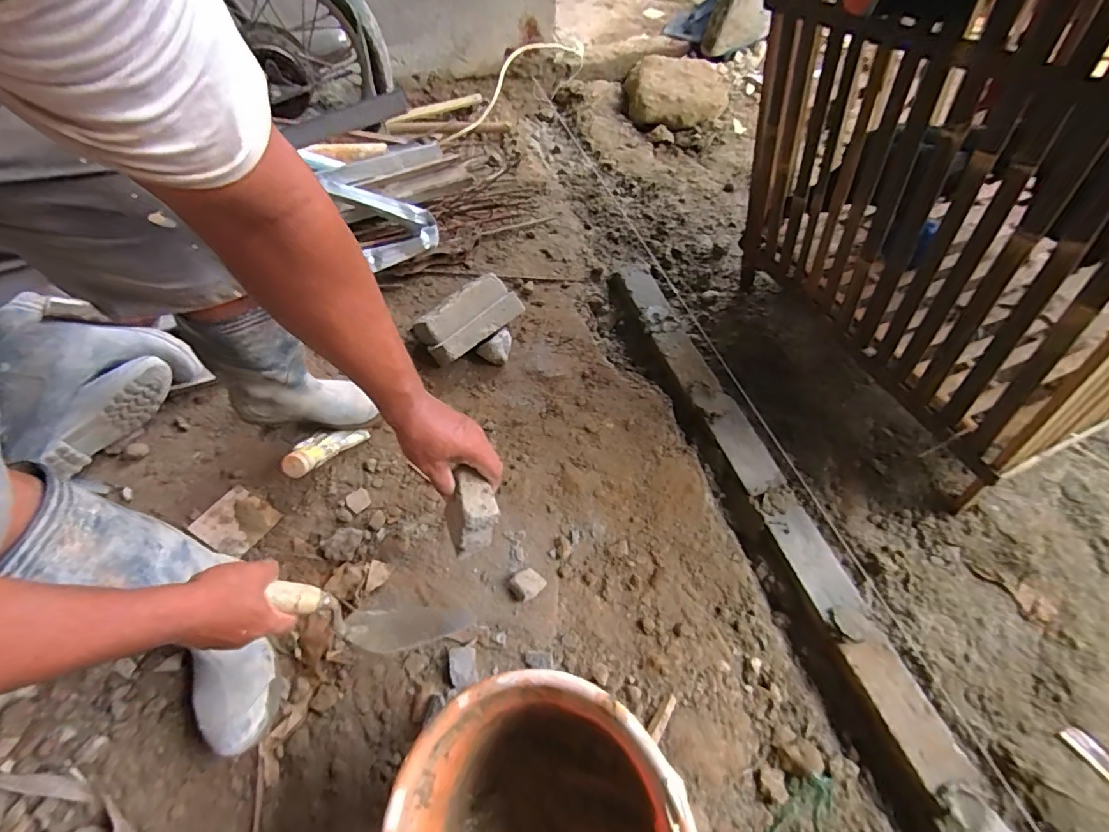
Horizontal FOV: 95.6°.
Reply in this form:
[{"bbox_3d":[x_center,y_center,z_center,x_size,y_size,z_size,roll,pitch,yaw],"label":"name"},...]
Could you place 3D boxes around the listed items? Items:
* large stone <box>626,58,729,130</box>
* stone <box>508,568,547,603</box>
[{"bbox_3d":[0.393,-1.056,1.650,0.338,0.113,0.335,9,58,10],"label":"large stone"},{"bbox_3d":[-0.043,0.263,0.779,0.053,0.023,0.041,-27,59,-16],"label":"stone"}]

